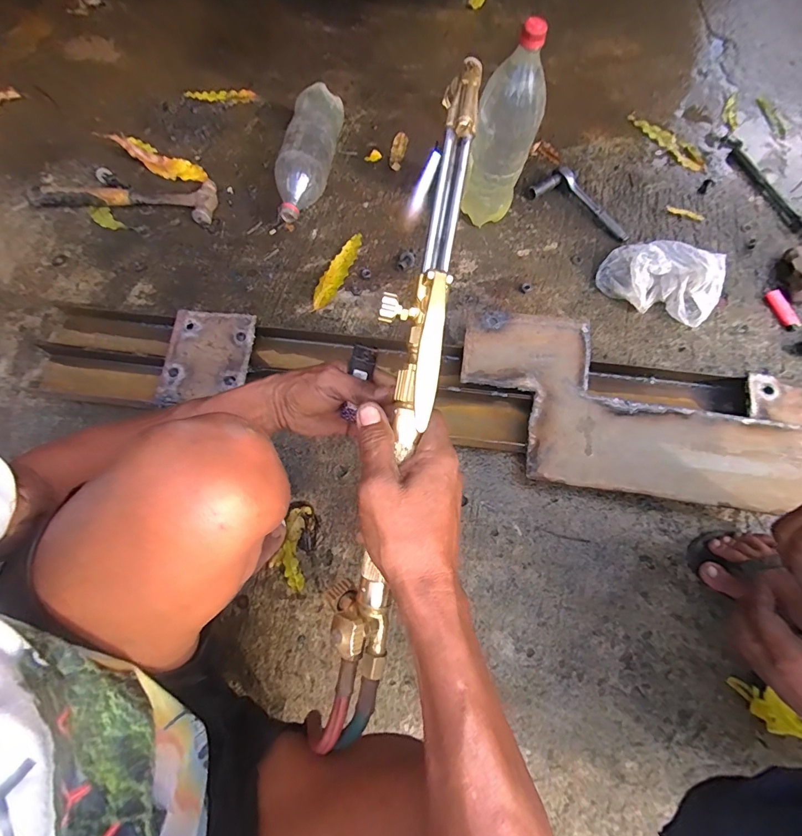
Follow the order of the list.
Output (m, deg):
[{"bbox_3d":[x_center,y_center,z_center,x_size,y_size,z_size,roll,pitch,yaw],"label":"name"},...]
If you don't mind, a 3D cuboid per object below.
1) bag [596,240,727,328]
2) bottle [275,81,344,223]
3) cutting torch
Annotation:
[{"bbox_3d":[0.441,-0.240,0.695,0.184,0.082,0.113,30,75,10],"label":"bag"},{"bbox_3d":[-0.177,-0.495,0.789,0.091,0.100,0.282,9,70,3],"label":"bottle"},{"bbox_3d":[-0.004,0.008,0.293,0.046,0.047,0.510,12,92,3],"label":"cutting torch"}]

